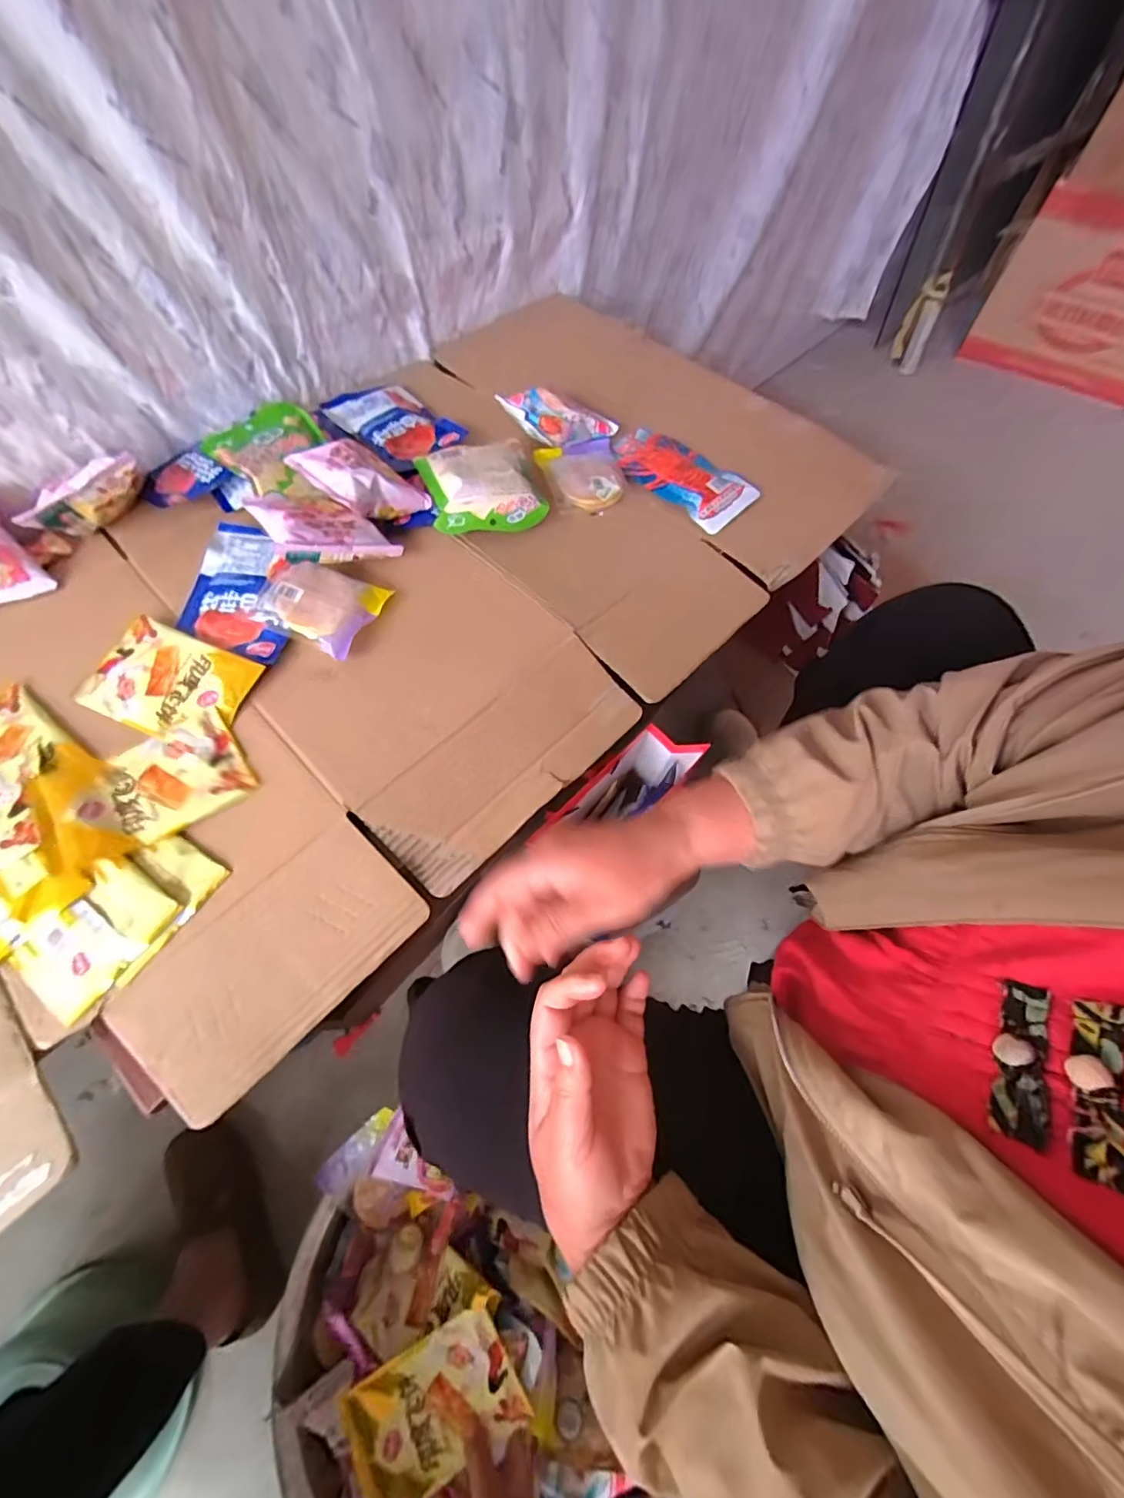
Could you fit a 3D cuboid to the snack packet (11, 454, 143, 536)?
[{"bbox_3d":[-0.494,-0.258,0.555,0.116,0.075,0.031,-39,73,-18],"label":"snack packet"}]

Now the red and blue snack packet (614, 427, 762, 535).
[{"bbox_3d":[0.150,-0.353,0.667,0.192,0.015,0.094,42,70,15],"label":"red and blue snack packet"}]

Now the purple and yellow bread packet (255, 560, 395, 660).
[{"bbox_3d":[-0.248,-0.150,0.534,0.110,0.032,0.090,22,66,8],"label":"purple and yellow bread packet"}]

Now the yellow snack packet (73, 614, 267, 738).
[{"bbox_3d":[-0.376,-0.066,0.503,0.152,0.007,0.102,22,66,7],"label":"yellow snack packet"}]

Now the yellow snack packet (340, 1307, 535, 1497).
[{"bbox_3d":[-0.118,0.613,0.489,0.148,0.021,0.104,-25,66,-12],"label":"yellow snack packet"}]

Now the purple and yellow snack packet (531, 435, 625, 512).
[{"bbox_3d":[0.030,-0.342,0.656,0.099,0.019,0.110,-16,67,-10],"label":"purple and yellow snack packet"}]

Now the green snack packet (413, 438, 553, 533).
[{"bbox_3d":[-0.093,-0.308,0.609,0.124,0.044,0.124,-15,67,-9],"label":"green snack packet"}]

